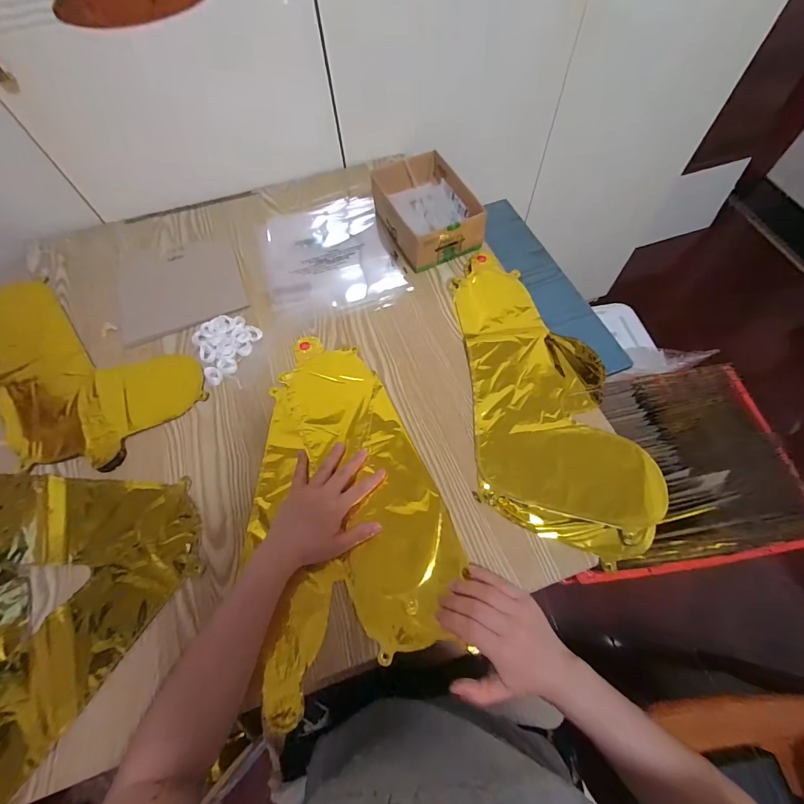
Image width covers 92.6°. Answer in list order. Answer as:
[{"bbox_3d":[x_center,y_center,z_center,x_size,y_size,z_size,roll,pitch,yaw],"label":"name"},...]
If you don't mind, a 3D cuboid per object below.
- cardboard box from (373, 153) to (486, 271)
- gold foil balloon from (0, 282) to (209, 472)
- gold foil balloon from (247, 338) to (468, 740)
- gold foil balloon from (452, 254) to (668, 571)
[{"bbox_3d":[0.041,-0.314,0.635,0.131,0.065,0.190,-22,64,-9],"label":"cardboard box"},{"bbox_3d":[-0.477,-0.066,0.559,0.227,0.020,0.374,-41,68,-17],"label":"gold foil balloon"},{"bbox_3d":[-0.082,0.100,0.478,0.228,0.011,0.412,-17,63,-6],"label":"gold foil balloon"},{"bbox_3d":[0.187,-0.025,0.515,0.196,0.016,0.428,-5,63,0],"label":"gold foil balloon"}]

